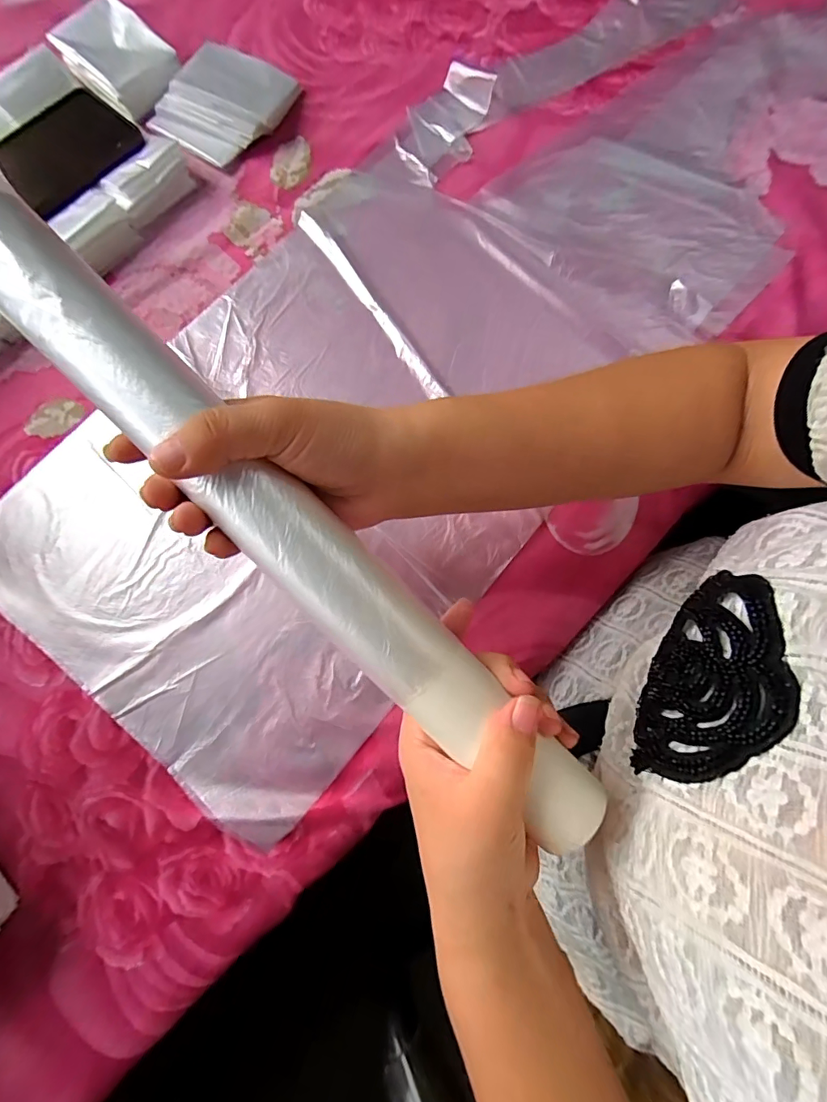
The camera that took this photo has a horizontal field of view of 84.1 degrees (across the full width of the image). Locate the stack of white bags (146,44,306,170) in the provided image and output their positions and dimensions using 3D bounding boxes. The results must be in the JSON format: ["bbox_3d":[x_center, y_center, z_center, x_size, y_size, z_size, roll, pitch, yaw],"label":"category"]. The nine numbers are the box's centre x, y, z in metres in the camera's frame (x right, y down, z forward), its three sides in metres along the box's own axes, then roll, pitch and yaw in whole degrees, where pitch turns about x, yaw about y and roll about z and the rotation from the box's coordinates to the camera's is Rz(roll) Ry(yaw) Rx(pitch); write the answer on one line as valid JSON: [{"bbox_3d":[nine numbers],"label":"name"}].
[{"bbox_3d":[-0.155,-0.372,0.381,0.085,0.024,0.105,41,81,7],"label":"stack of white bags"}]

